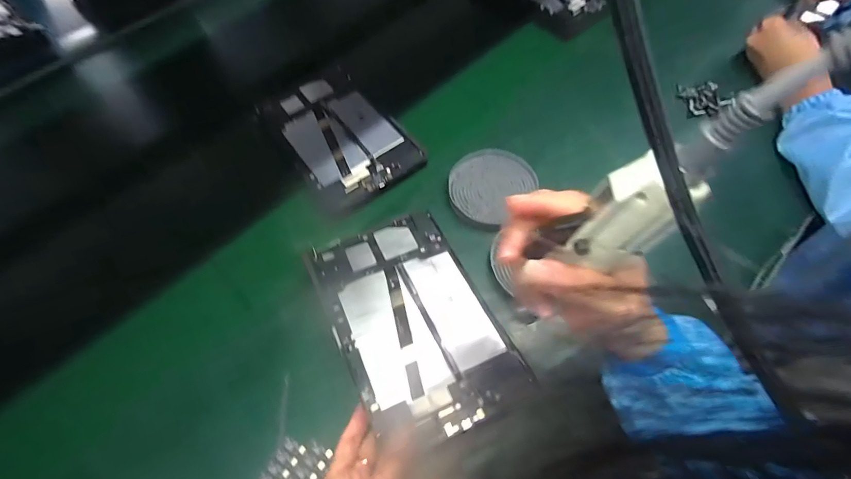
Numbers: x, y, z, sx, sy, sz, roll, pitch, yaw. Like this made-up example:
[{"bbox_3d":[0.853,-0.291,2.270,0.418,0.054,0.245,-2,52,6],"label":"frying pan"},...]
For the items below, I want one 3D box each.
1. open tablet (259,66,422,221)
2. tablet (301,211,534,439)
[{"bbox_3d":[-0.125,-0.156,0.573,0.151,0.006,0.252,-33,65,-14],"label":"open tablet"},{"bbox_3d":[-0.015,0.077,0.411,0.150,0.006,0.235,-22,56,-14],"label":"tablet"}]

